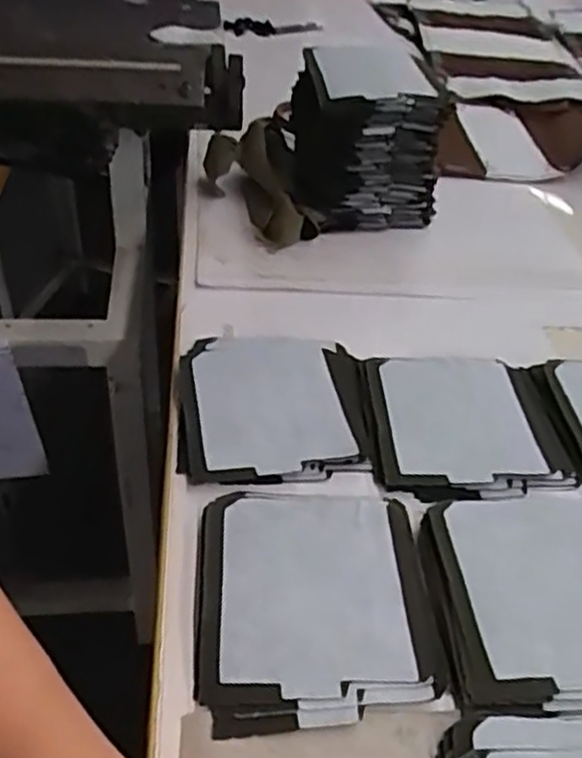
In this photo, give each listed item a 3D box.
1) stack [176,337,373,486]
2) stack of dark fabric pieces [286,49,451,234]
[{"bbox_3d":[-0.013,0.015,0.562,0.139,0.014,0.148,0,40,-6],"label":"stack"},{"bbox_3d":[0.076,-0.241,0.784,0.151,0.137,0.132,-2,41,-9],"label":"stack of dark fabric pieces"}]

